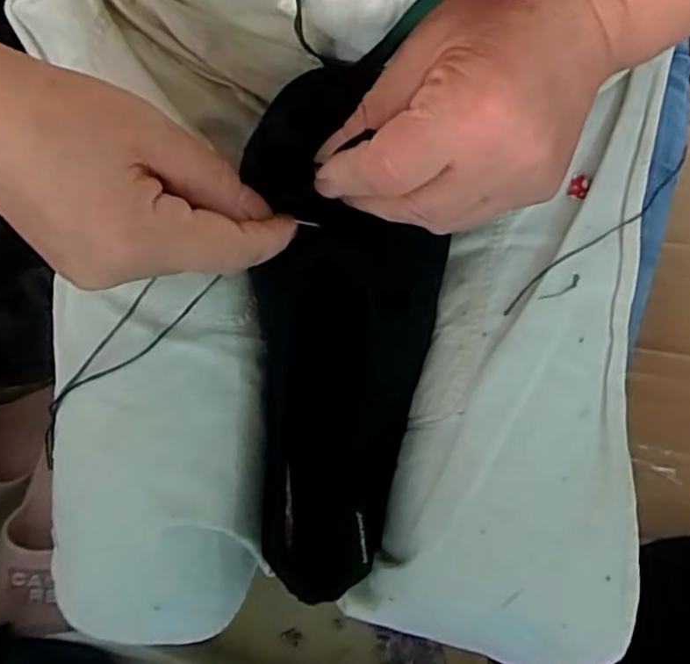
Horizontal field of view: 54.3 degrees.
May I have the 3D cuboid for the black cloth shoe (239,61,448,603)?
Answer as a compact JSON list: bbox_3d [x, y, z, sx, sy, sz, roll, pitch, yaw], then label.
[{"bbox_3d":[0.001,0.001,0.319,0.089,0.054,0.240,0,94,0],"label":"black cloth shoe"}]

